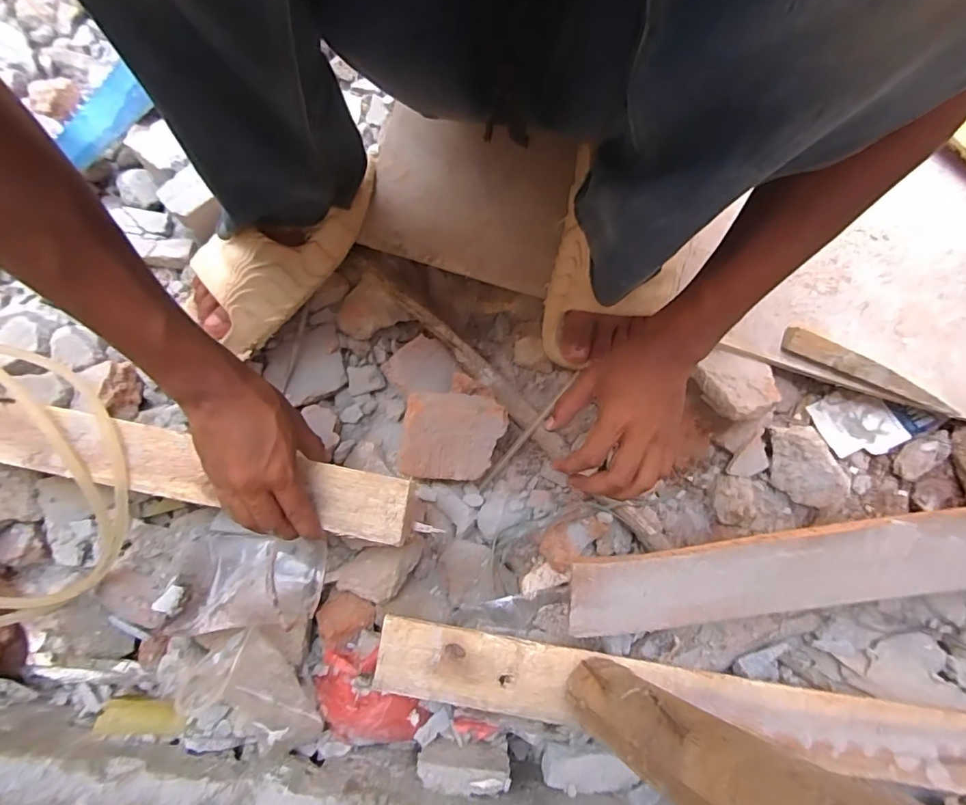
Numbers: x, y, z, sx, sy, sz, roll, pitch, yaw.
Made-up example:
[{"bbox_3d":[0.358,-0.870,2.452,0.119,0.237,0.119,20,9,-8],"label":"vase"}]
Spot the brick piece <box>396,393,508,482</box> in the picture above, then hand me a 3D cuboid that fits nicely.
[{"bbox_3d":[-0.032,0.035,0.508,0.097,0.025,0.087,5,119,-13],"label":"brick piece"}]

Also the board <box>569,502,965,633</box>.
[{"bbox_3d":[0.357,0.129,0.426,0.579,0.021,0.091,-7,106,-1],"label":"board"}]

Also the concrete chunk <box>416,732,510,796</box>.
[{"bbox_3d":[-0.017,0.325,0.454,0.081,0.047,0.032,4,74,-1],"label":"concrete chunk"}]

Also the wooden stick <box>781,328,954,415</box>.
[{"bbox_3d":[0.404,-0.034,0.535,0.174,0.017,0.024,26,75,5],"label":"wooden stick"}]

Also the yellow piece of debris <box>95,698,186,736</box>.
[{"bbox_3d":[-0.303,0.281,0.451,0.068,0.028,0.021,21,73,-24],"label":"yellow piece of debris"}]

